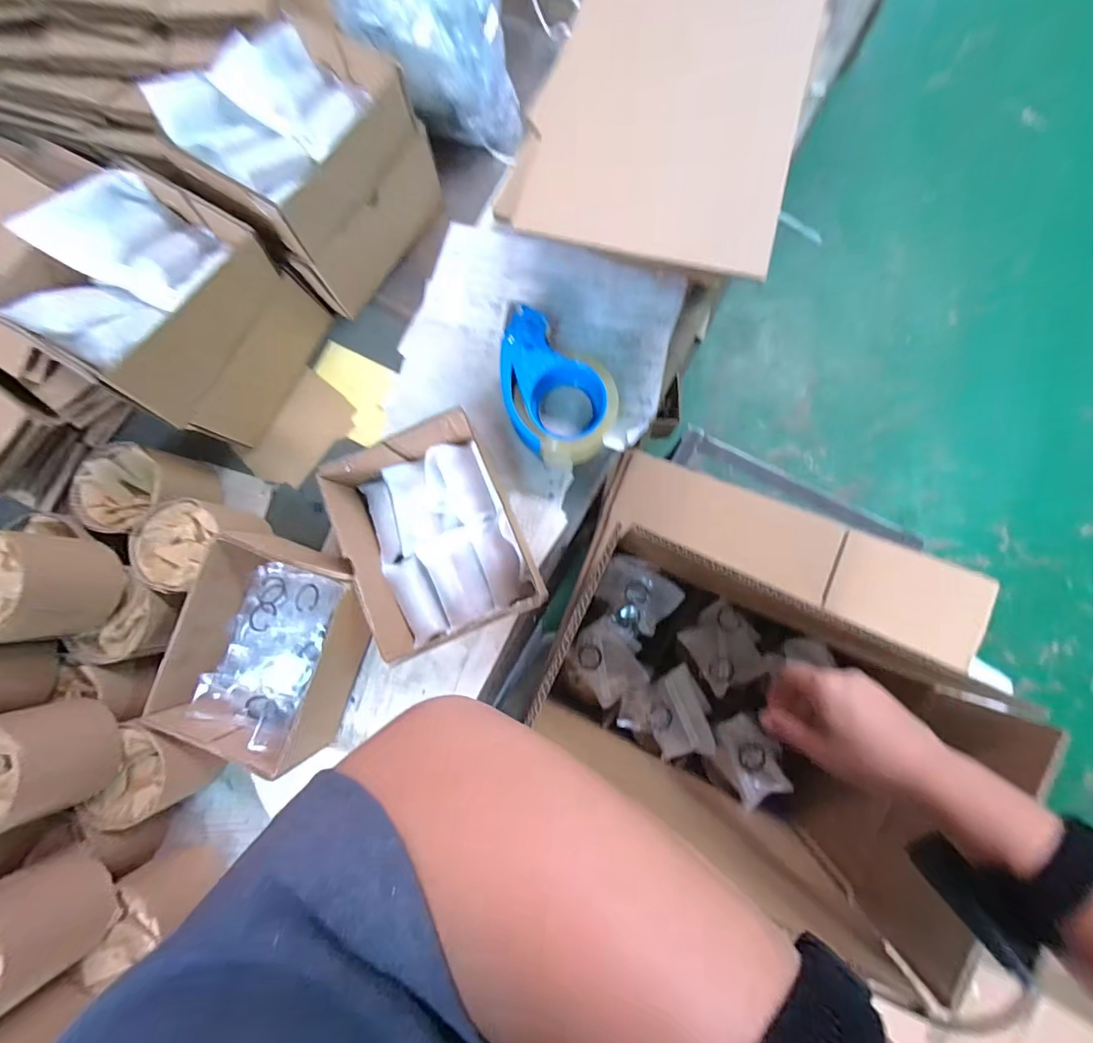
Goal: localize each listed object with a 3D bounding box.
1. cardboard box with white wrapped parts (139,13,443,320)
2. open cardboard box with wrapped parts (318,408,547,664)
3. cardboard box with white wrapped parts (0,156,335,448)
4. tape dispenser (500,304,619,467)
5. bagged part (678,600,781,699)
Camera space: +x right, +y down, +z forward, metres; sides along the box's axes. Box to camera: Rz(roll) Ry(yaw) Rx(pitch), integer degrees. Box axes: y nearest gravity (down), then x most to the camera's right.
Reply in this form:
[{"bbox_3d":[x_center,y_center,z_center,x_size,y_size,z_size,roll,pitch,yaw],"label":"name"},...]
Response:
[{"bbox_3d":[-0.235,-0.366,0.498,0.172,0.156,0.205,35,86,6],"label":"cardboard box with white wrapped parts"},{"bbox_3d":[-0.106,0.014,0.474,0.156,0.085,0.206,-24,83,0],"label":"open cardboard box with wrapped parts"},{"bbox_3d":[-0.360,-0.205,0.469,0.157,0.150,0.189,30,85,7],"label":"cardboard box with white wrapped parts"},{"bbox_3d":[-0.002,-0.133,0.495,0.155,0.061,0.105,43,87,7],"label":"tape dispenser"},{"bbox_3d":[0.221,0.156,0.582,0.084,0.025,0.093,-35,82,-1],"label":"bagged part"}]

